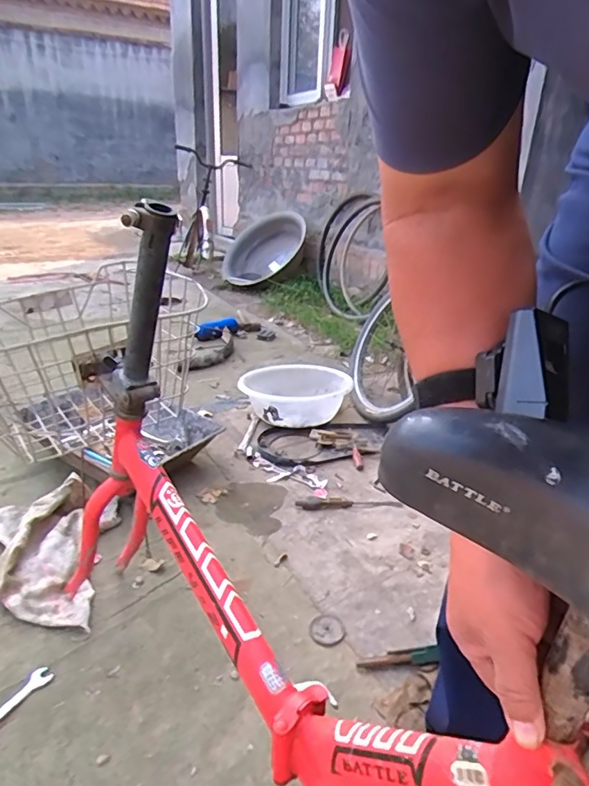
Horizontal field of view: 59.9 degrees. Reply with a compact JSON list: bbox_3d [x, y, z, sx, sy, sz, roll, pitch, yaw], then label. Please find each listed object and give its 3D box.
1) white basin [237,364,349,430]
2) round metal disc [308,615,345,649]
[{"bbox_3d":[0.007,0.014,1.562,0.339,0.124,0.284,-4,24,-13],"label":"white basin"},{"bbox_3d":[0.055,0.395,0.850,0.061,0.005,0.060,-1,26,1],"label":"round metal disc"}]

